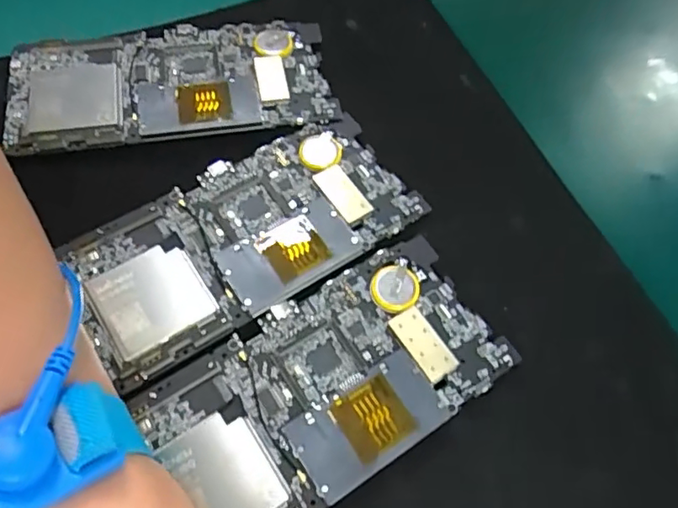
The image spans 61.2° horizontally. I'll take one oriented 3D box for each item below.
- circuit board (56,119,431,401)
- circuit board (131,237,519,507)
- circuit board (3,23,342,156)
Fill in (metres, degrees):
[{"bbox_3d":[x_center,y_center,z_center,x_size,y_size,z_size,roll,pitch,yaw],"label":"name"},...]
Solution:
[{"bbox_3d":[-0.041,-0.010,0.248,0.142,0.007,0.071,-31,70,-17],"label":"circuit board"},{"bbox_3d":[-0.003,0.051,0.223,0.132,0.006,0.070,-30,69,-15],"label":"circuit board"},{"bbox_3d":[-0.082,-0.084,0.281,0.148,0.007,0.067,-9,65,-8],"label":"circuit board"}]

